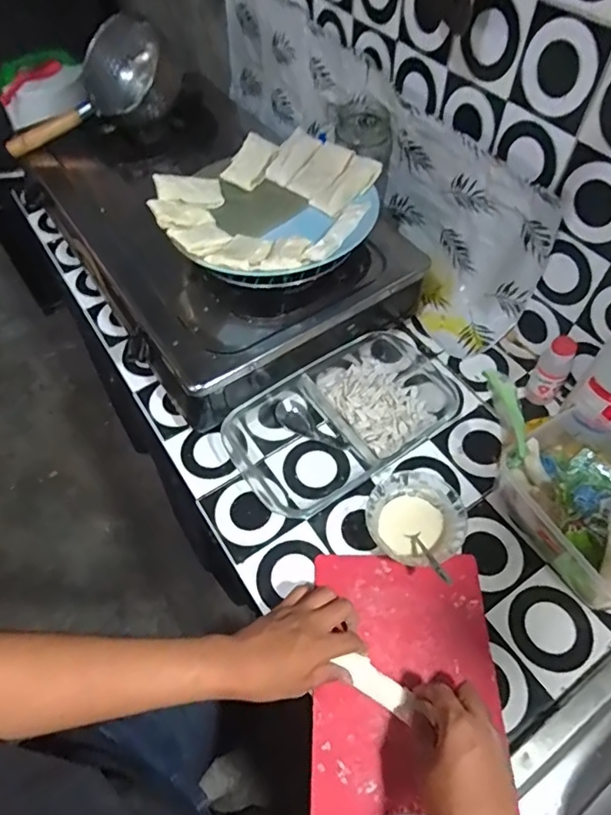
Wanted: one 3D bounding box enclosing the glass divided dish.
[{"bbox_3d":[0.061,0.010,0.687,0.313,0.044,0.179,-31,61,-17],"label":"glass divided dish"}]

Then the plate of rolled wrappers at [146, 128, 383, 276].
[{"bbox_3d":[-0.046,-0.267,0.683,0.275,0.044,0.270,-1,56,1],"label":"plate of rolled wrappers"}]

